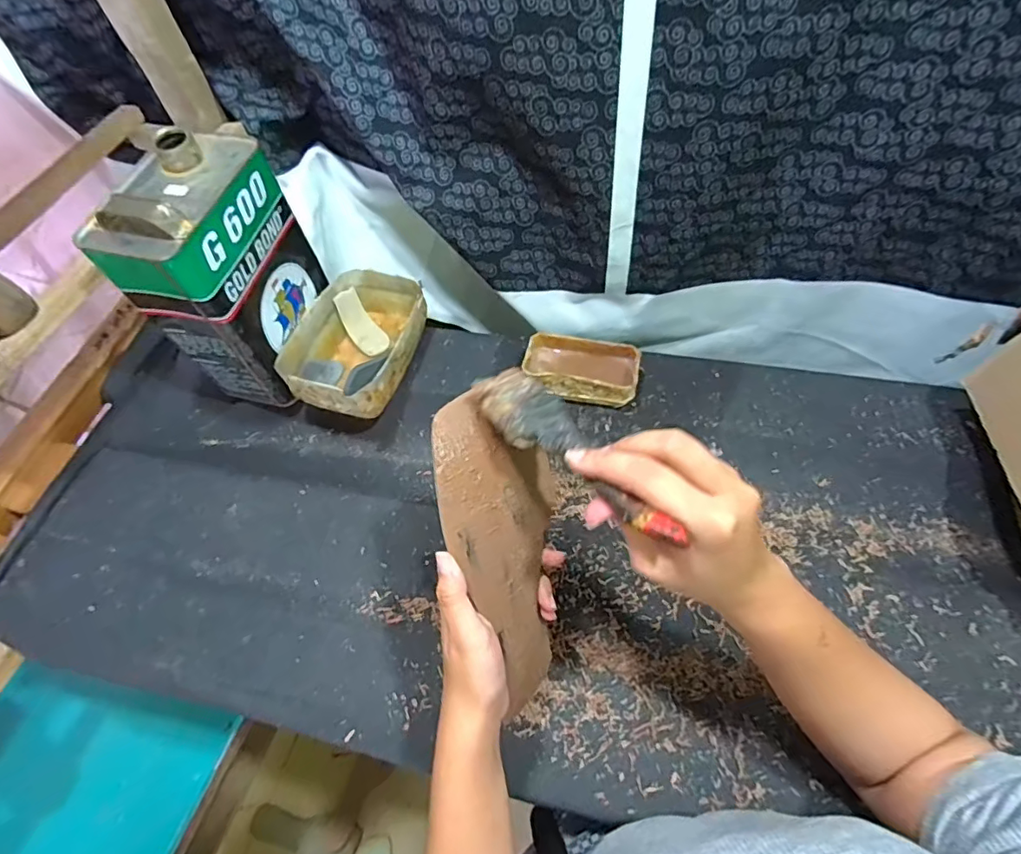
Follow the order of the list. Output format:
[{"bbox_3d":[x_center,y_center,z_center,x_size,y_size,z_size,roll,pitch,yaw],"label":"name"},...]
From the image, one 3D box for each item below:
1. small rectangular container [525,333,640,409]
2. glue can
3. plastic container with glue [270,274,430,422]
[{"bbox_3d":[0.082,-0.062,0.601,0.127,0.052,0.077,5,57,9],"label":"small rectangular container"},{"bbox_3d":[-0.296,-0.162,0.562,0.113,0.223,0.168,6,57,9],"label":"glue can"},{"bbox_3d":[-0.177,-0.099,0.623,0.130,0.074,0.183,11,58,12],"label":"plastic container with glue"}]

